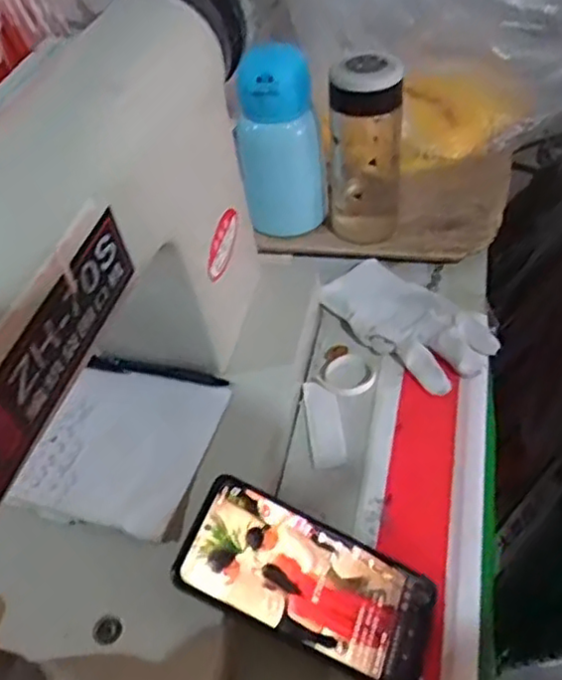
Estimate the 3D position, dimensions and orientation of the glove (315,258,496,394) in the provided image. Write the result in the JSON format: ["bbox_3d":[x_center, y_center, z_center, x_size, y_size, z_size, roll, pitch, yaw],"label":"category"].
[{"bbox_3d":[0.114,-0.020,0.595,0.083,0.023,0.153,-35,53,-22],"label":"glove"}]

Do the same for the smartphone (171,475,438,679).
[{"bbox_3d":[0.020,0.154,0.420,0.167,0.006,0.078,29,53,-2],"label":"smartphone"}]

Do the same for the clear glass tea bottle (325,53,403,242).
[{"bbox_3d":[0.079,-0.181,0.631,0.069,0.171,0.070,-2,48,5],"label":"clear glass tea bottle"}]

